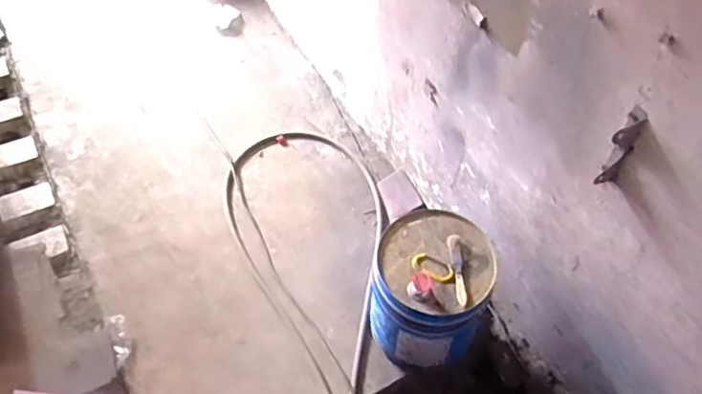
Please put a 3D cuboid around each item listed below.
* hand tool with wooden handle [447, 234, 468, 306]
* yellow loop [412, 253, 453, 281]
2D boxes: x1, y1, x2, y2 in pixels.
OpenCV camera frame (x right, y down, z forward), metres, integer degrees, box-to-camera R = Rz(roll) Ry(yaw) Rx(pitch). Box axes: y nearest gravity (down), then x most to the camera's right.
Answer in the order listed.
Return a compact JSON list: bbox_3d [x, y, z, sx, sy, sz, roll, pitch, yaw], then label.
[{"bbox_3d":[0.236,0.156,1.267,0.033,0.013,0.173,-3,54,-3],"label":"hand tool with wooden handle"},{"bbox_3d":[0.182,0.156,1.295,0.094,0.007,0.051,22,56,15],"label":"yellow loop"}]

